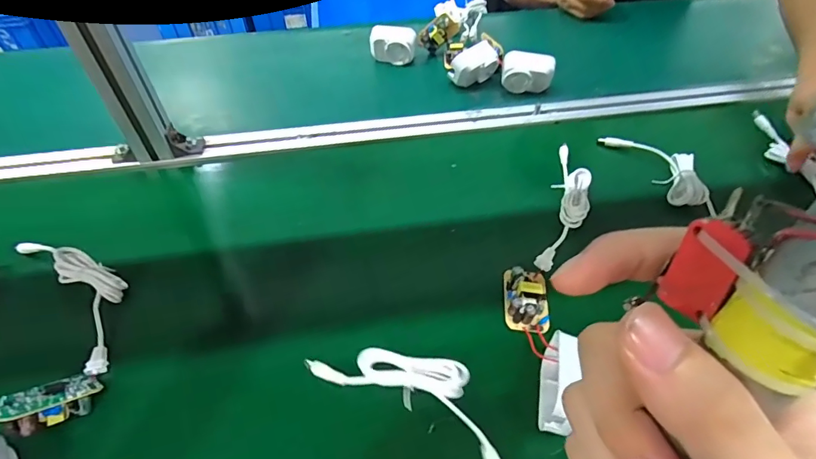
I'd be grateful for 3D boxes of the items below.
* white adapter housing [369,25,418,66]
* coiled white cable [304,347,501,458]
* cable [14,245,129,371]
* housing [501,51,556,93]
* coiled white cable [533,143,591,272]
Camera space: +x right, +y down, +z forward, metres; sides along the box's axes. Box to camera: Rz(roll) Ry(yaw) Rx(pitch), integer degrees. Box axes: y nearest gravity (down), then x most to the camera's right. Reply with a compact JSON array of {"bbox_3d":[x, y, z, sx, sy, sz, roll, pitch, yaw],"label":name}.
[{"bbox_3d":[-0.024,-0.285,0.692,0.071,0.045,0.035,16,50,14],"label":"white adapter housing"},{"bbox_3d":[0.012,0.120,0.332,0.166,0.028,0.069,23,51,37],"label":"coiled white cable"},{"bbox_3d":[-0.299,0.051,0.410,0.185,0.031,0.055,36,58,28],"label":"cable"},{"bbox_3d":[0.166,-0.218,0.624,0.068,0.054,0.032,11,49,10],"label":"housing"},{"bbox_3d":[0.171,-0.028,0.475,0.039,0.019,0.199,15,50,14],"label":"coiled white cable"}]

